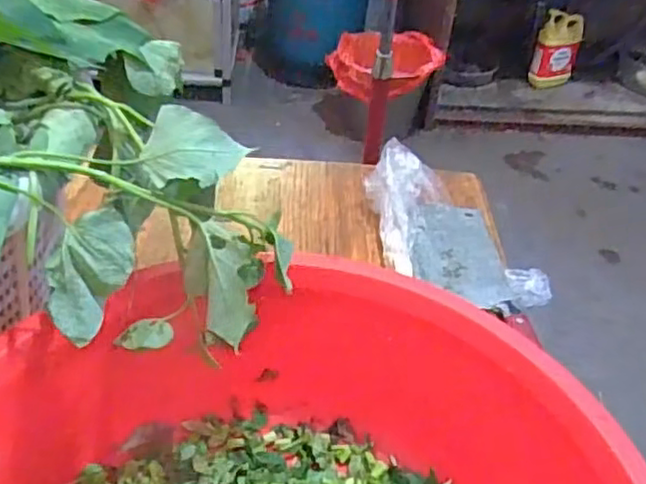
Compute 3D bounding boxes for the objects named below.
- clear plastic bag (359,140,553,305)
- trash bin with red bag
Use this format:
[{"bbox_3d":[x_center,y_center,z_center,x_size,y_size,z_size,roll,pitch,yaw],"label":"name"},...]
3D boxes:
[{"bbox_3d":[0.132,-0.018,0.700,0.140,0.078,0.213,-10,41,-17],"label":"clear plastic bag"},{"bbox_3d":[0.162,-0.453,1.900,0.264,0.295,0.278,-17,44,-24],"label":"trash bin with red bag"}]

